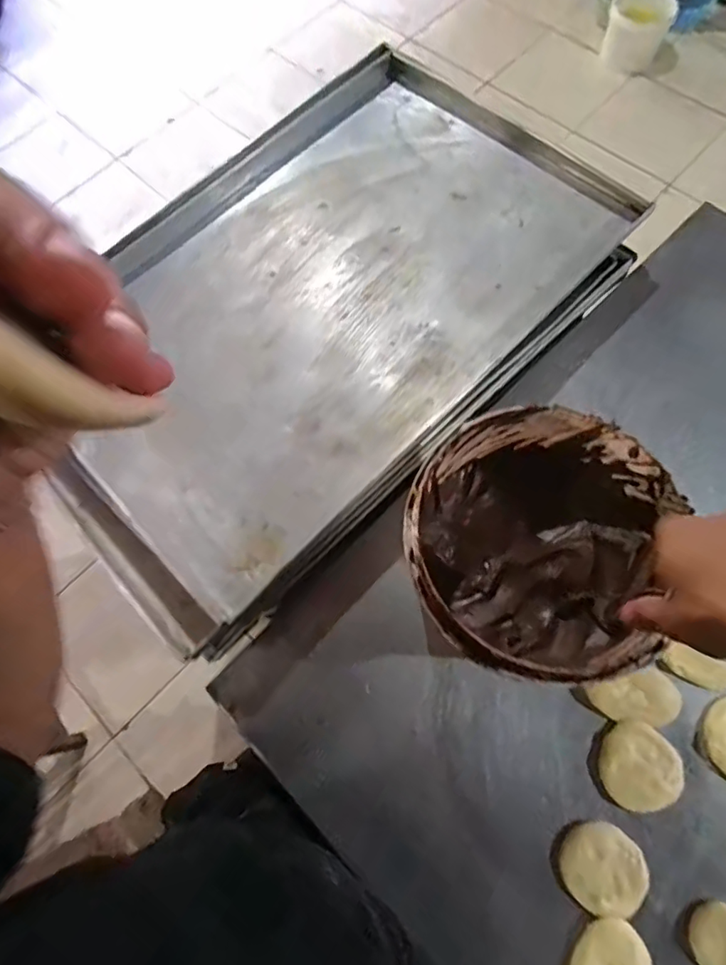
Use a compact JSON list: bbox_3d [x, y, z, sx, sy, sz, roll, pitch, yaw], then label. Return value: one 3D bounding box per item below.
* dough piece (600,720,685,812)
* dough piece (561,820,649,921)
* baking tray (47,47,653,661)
[{"bbox_3d":[0.264,0.271,0.500,0.073,0.014,0.074,-1,65,2],"label":"dough piece"},{"bbox_3d":[0.217,0.347,0.472,0.072,0.016,0.068,-1,69,4],"label":"dough piece"},{"bbox_3d":[-0.055,-0.233,0.646,0.456,0.046,0.756,42,76,14],"label":"baking tray"}]

